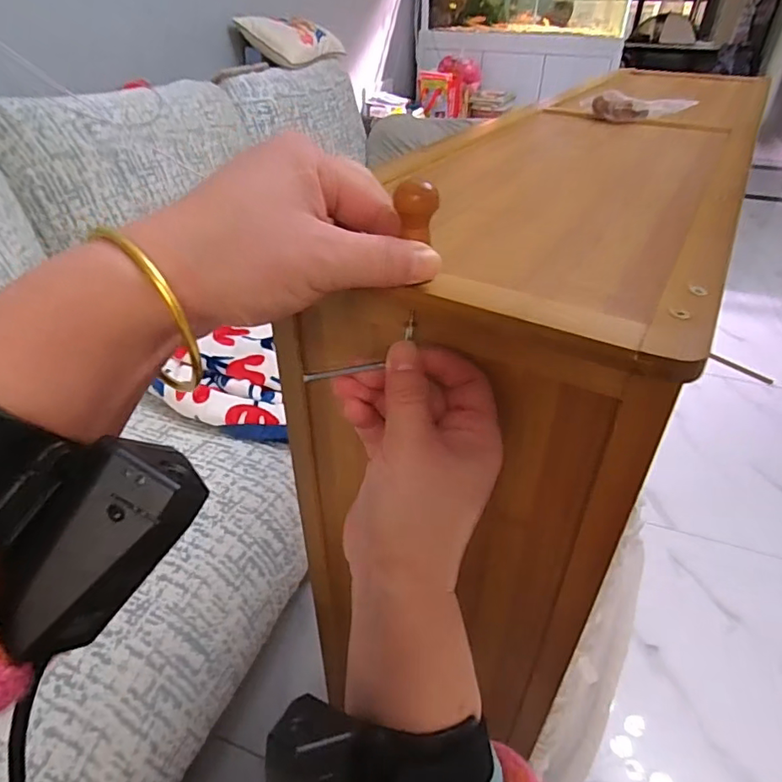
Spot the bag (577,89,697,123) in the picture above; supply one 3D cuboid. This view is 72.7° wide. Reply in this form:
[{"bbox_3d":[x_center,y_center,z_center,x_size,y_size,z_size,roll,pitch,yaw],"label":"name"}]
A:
[{"bbox_3d":[0.240,-0.276,0.519,0.101,0.027,0.051,13,38,15],"label":"bag"}]

